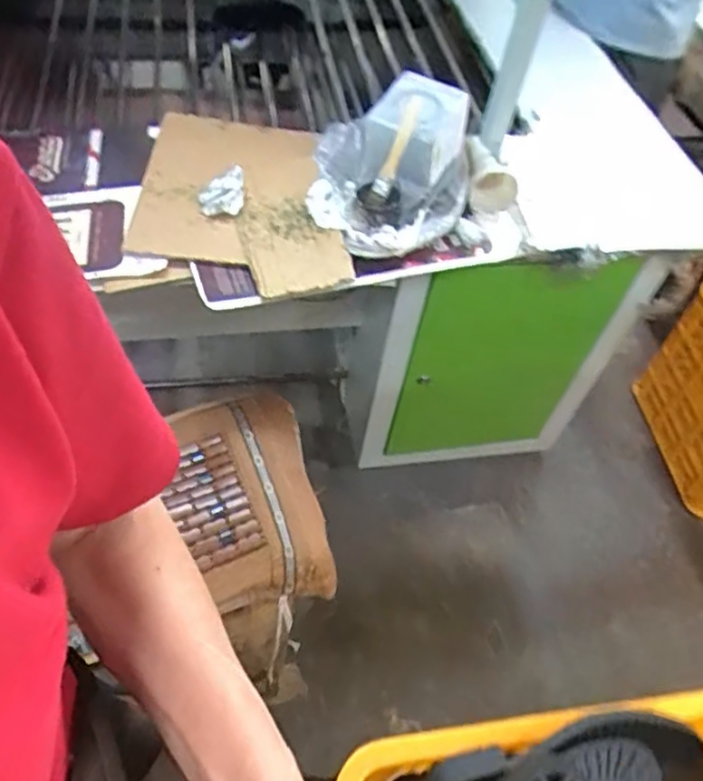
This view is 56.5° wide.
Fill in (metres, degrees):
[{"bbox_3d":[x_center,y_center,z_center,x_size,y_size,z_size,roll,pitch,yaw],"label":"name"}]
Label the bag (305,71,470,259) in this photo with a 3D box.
[{"bbox_3d":[0.058,-0.339,0.945,0.233,0.139,0.303,10,53,1],"label":"bag"}]

